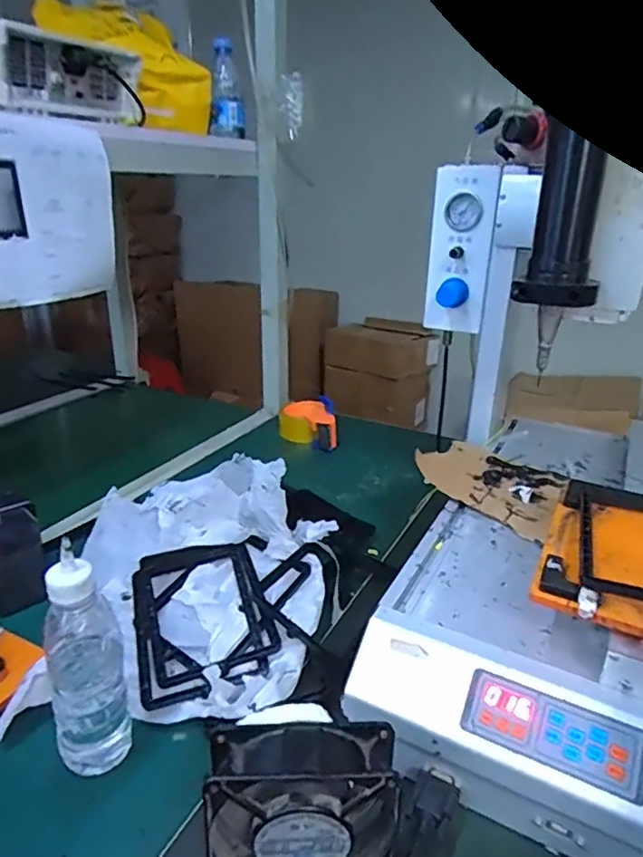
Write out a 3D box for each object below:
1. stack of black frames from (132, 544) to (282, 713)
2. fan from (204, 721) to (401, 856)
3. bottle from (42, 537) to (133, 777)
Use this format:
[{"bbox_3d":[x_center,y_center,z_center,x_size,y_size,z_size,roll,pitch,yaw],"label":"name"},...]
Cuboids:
[{"bbox_3d":[-0.126,0.195,0.597,0.134,0.051,0.179,-7,24,-18],"label":"stack of black frames"},{"bbox_3d":[-0.012,0.251,0.375,0.117,0.117,0.043,1,23,-1],"label":"fan"},{"bbox_3d":[-0.193,0.186,0.462,0.060,0.187,0.058,-12,26,-29],"label":"bottle"}]

